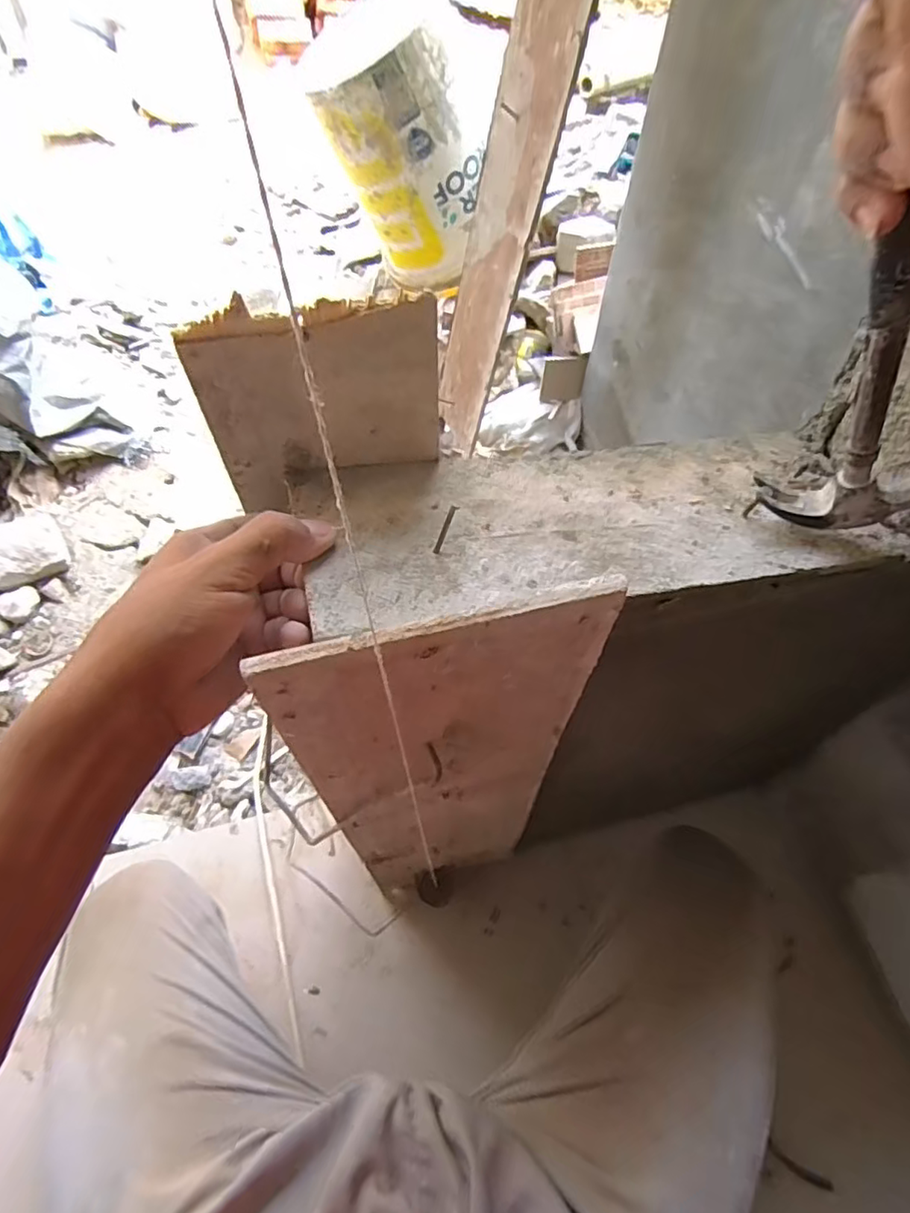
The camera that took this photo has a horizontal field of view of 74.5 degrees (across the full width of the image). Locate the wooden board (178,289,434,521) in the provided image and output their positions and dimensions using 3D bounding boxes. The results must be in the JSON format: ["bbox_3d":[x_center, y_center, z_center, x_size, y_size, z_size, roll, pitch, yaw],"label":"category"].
[{"bbox_3d":[-0.066,-0.102,0.307,0.114,0.107,0.009,-13,58,-10],"label":"wooden board"}]

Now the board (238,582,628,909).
[{"bbox_3d":[-0.005,0.154,0.477,0.167,0.540,0.016,-13,58,-8],"label":"board"}]

